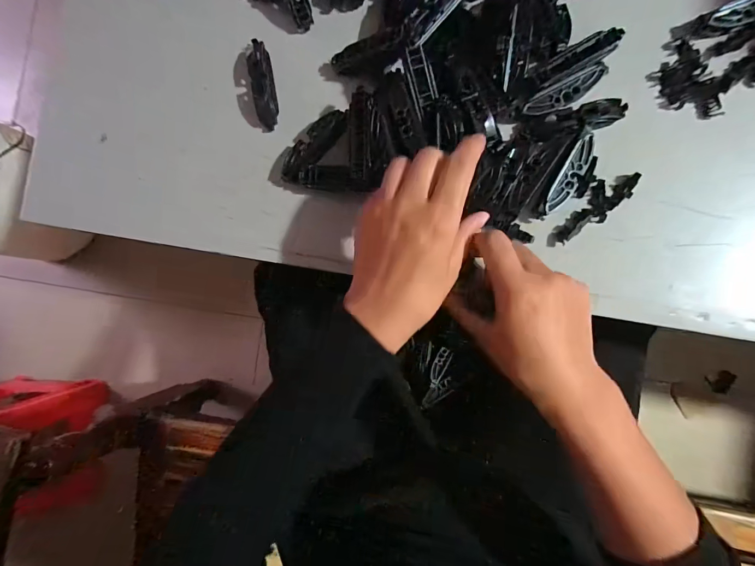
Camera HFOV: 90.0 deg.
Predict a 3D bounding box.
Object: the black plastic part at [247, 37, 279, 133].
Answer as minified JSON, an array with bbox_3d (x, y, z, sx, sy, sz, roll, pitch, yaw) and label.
[{"bbox_3d":[-0.102,-0.174,0.336,0.017,0.021,0.073,-5,89,7],"label":"black plastic part"}]

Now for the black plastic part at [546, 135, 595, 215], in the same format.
[{"bbox_3d":[0.156,-0.087,0.306,0.017,0.011,0.065,28,93,6],"label":"black plastic part"}]

